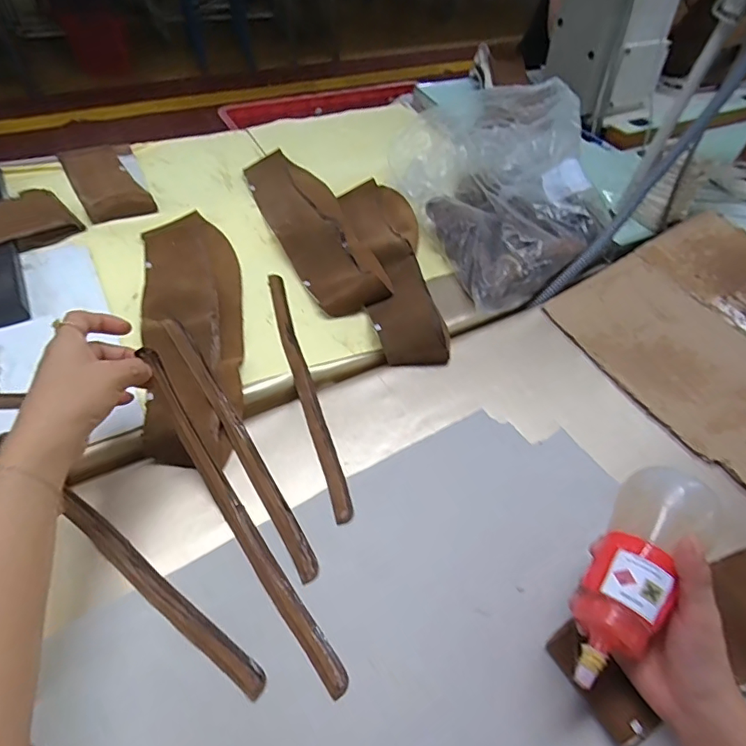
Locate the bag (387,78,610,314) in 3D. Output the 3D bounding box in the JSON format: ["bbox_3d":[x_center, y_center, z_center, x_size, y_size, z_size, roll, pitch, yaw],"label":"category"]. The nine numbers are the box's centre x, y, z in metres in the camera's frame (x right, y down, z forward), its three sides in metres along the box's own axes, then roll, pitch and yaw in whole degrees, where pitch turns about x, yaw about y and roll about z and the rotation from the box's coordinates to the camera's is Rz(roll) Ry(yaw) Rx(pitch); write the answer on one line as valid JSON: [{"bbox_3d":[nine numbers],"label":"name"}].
[{"bbox_3d":[0.174,-0.276,0.701,0.243,0.131,0.370,-15,56,-17],"label":"bag"}]

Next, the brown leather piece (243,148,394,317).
[{"bbox_3d":[-0.084,-0.209,0.674,0.104,0.033,0.348,-17,56,-18],"label":"brown leather piece"}]

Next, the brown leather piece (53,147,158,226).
[{"bbox_3d":[-0.376,-0.272,0.695,0.078,0.020,0.191,-27,60,-24],"label":"brown leather piece"}]

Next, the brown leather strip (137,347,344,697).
[{"bbox_3d":[-0.110,0.116,0.410,0.017,0.062,0.301,-29,74,-25],"label":"brown leather strip"}]

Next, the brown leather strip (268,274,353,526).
[{"bbox_3d":[-0.074,0.006,0.532,0.020,0.006,0.319,-12,55,-15],"label":"brown leather strip"}]

